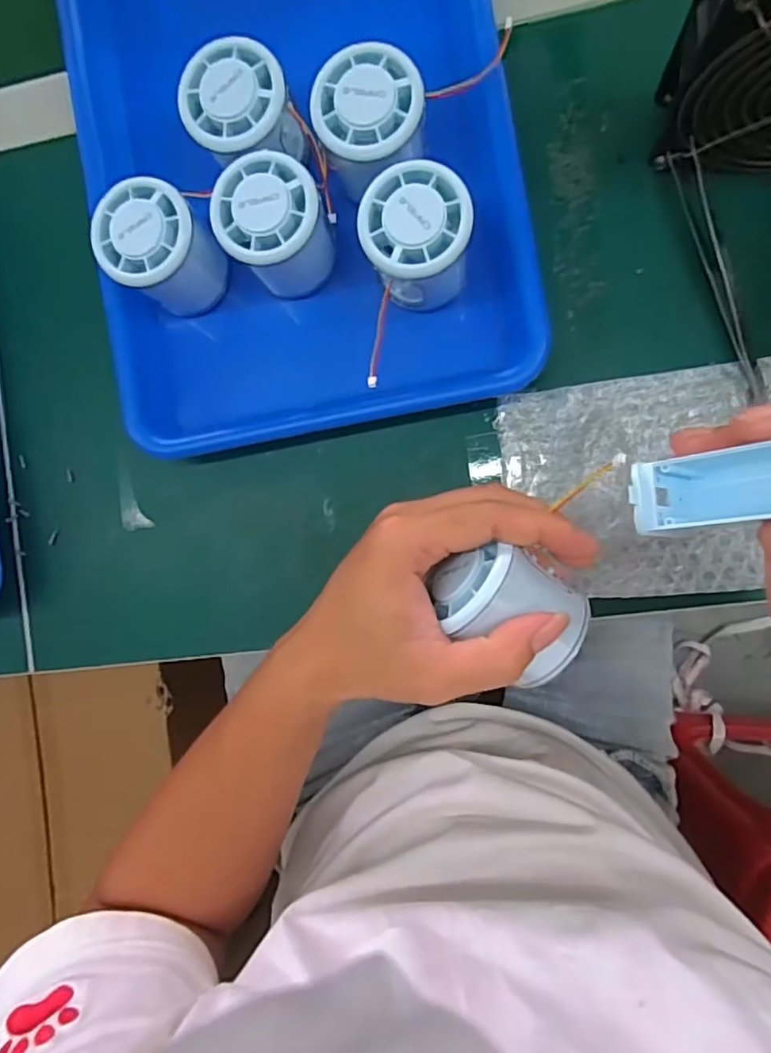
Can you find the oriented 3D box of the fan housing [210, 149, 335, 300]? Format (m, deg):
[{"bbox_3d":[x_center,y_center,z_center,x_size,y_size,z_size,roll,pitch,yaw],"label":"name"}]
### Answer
[{"bbox_3d":[-0.059,-0.165,0.331,0.053,0.053,0.060,-27,86,7],"label":"fan housing"}]

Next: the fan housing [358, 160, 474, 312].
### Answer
[{"bbox_3d":[0.018,-0.153,0.321,0.054,0.053,0.055,-7,88,9],"label":"fan housing"}]

